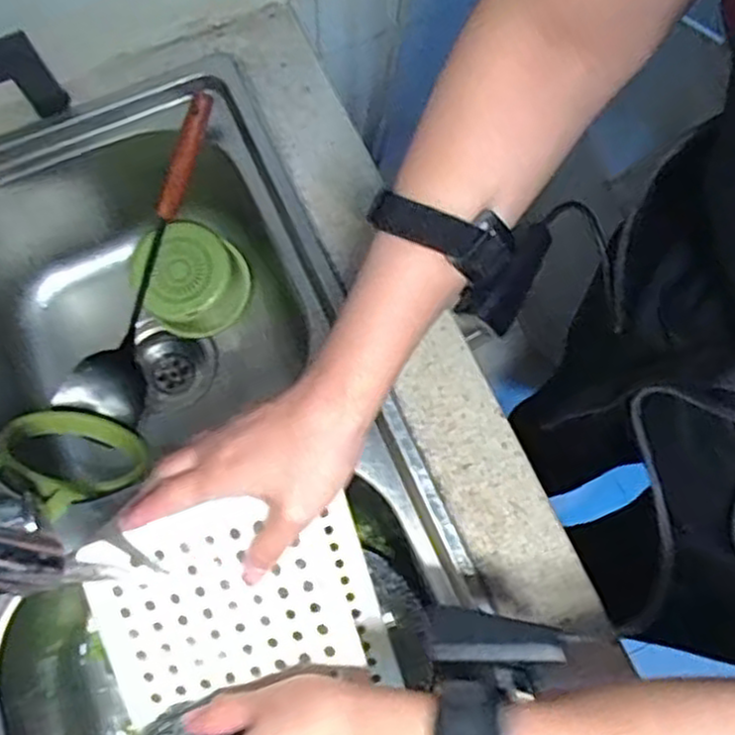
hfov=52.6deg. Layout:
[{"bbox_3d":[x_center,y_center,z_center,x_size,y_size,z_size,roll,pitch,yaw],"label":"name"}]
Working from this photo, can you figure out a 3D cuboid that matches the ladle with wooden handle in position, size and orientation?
[{"bbox_3d":[-0.217,-0.104,0.749,0.095,0.092,0.347,29,108,7],"label":"ladle with wooden handle"}]

